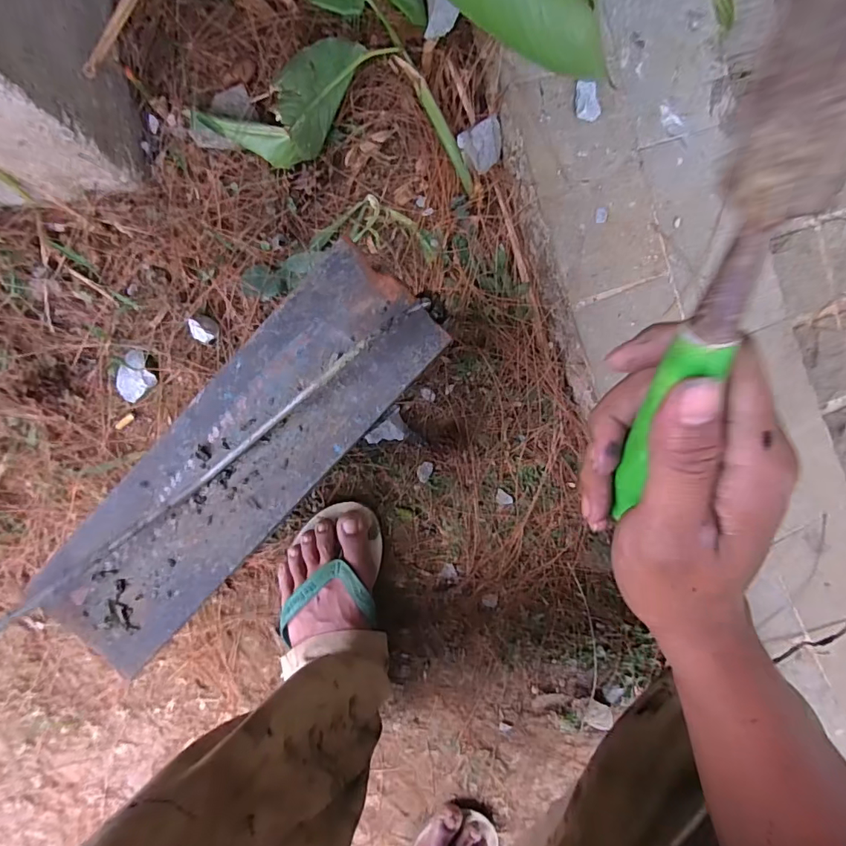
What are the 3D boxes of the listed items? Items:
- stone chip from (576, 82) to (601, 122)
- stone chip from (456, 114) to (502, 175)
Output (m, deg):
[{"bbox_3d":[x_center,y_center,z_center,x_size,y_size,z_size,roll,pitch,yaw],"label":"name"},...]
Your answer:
[{"bbox_3d":[0.146,-0.288,0.423,0.016,0.017,0.036,-8,95,-1],"label":"stone chip"},{"bbox_3d":[0.059,-0.271,0.466,0.042,0.018,0.040,-30,98,-3],"label":"stone chip"}]

